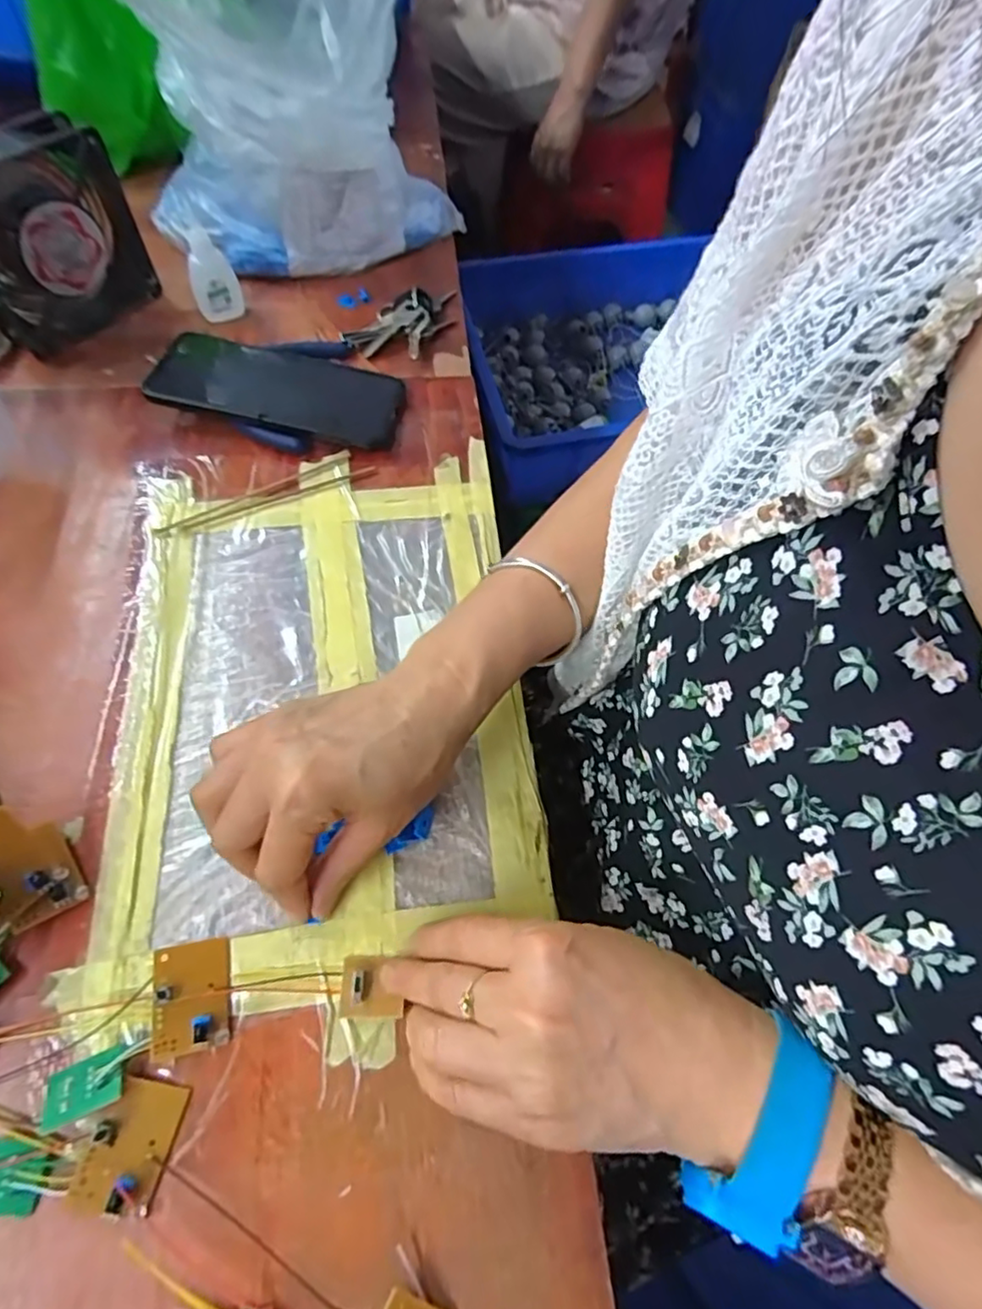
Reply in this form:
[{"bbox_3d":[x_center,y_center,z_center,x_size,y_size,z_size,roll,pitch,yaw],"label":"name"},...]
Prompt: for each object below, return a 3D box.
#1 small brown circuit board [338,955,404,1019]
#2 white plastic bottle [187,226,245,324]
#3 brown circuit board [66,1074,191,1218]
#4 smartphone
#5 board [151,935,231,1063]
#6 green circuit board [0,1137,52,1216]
[{"bbox_3d":[-0.054,0.149,0.284,0.028,0.007,0.025,-2,48,0],"label":"small brown circuit board"},{"bbox_3d":[-0.223,-0.301,0.504,0.035,0.058,0.025,-23,62,-13],"label":"white plastic bottle"},{"bbox_3d":[-0.147,0.198,0.255,0.032,0.012,0.043,8,60,5],"label":"brown circuit board"},{"bbox_3d":[-0.153,-0.196,0.460,0.175,0.012,0.085,10,56,-4],"label":"smartphone"},{"bbox_3d":[-0.134,0.151,0.280,0.031,0.011,0.044,-10,60,-6],"label":"board"},{"bbox_3d":[-0.192,0.207,0.248,0.031,0.004,0.025,11,74,-5],"label":"green circuit board"}]

